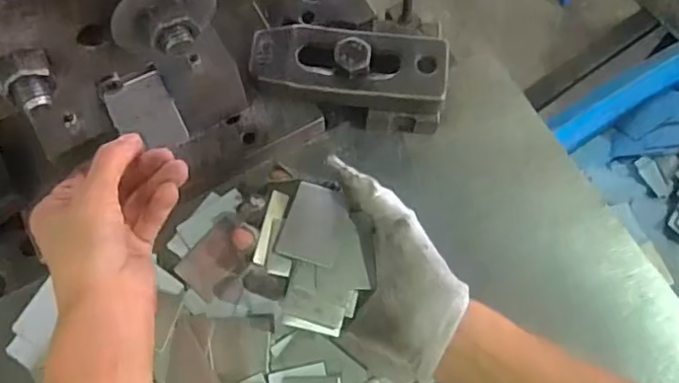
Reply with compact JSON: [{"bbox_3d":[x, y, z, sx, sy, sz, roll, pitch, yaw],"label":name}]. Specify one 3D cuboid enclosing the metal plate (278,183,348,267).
[{"bbox_3d":[-0.014,0.019,0.357,0.035,0.004,0.047,13,67,11],"label":"metal plate"}]

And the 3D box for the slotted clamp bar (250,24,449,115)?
[{"bbox_3d":[0.007,-0.086,0.404,0.129,0.027,0.048,7,71,3],"label":"slotted clamp bar"}]

